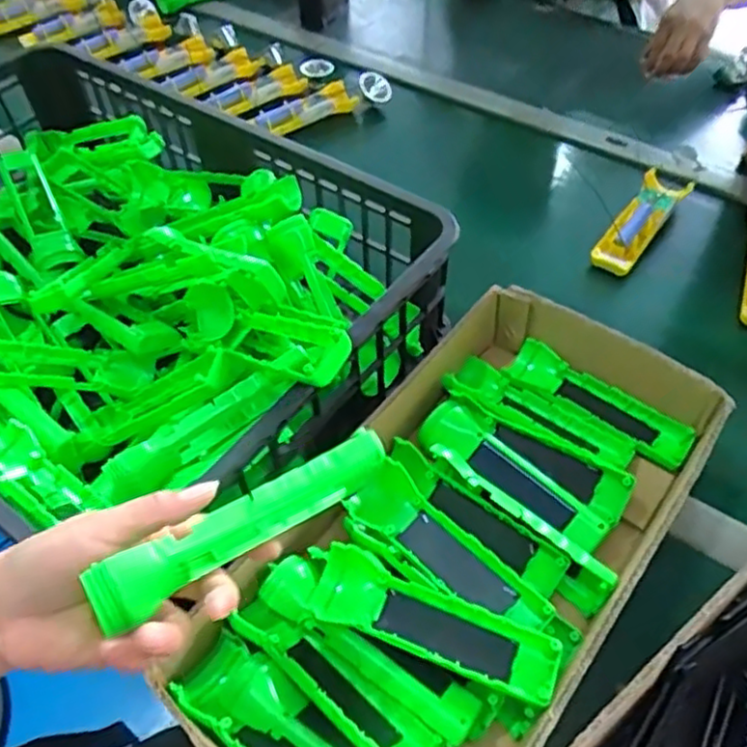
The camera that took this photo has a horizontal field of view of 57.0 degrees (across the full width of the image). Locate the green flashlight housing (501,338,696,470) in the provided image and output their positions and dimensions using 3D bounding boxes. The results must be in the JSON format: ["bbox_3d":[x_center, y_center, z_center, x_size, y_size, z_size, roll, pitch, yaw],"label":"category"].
[{"bbox_3d":[0.191,0.029,0.593,0.161,0.031,0.050,30,60,23],"label":"green flashlight housing"}]

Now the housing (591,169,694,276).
[{"bbox_3d":[0.289,-0.167,0.742,0.046,0.030,0.146,34,73,25],"label":"housing"}]

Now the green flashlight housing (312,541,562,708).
[{"bbox_3d":[0.039,0.166,0.453,0.161,0.023,0.047,19,56,16],"label":"green flashlight housing"}]

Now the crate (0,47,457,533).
[{"bbox_3d":[-0.276,-0.113,0.643,0.635,0.129,0.397,28,59,22],"label":"crate"}]

